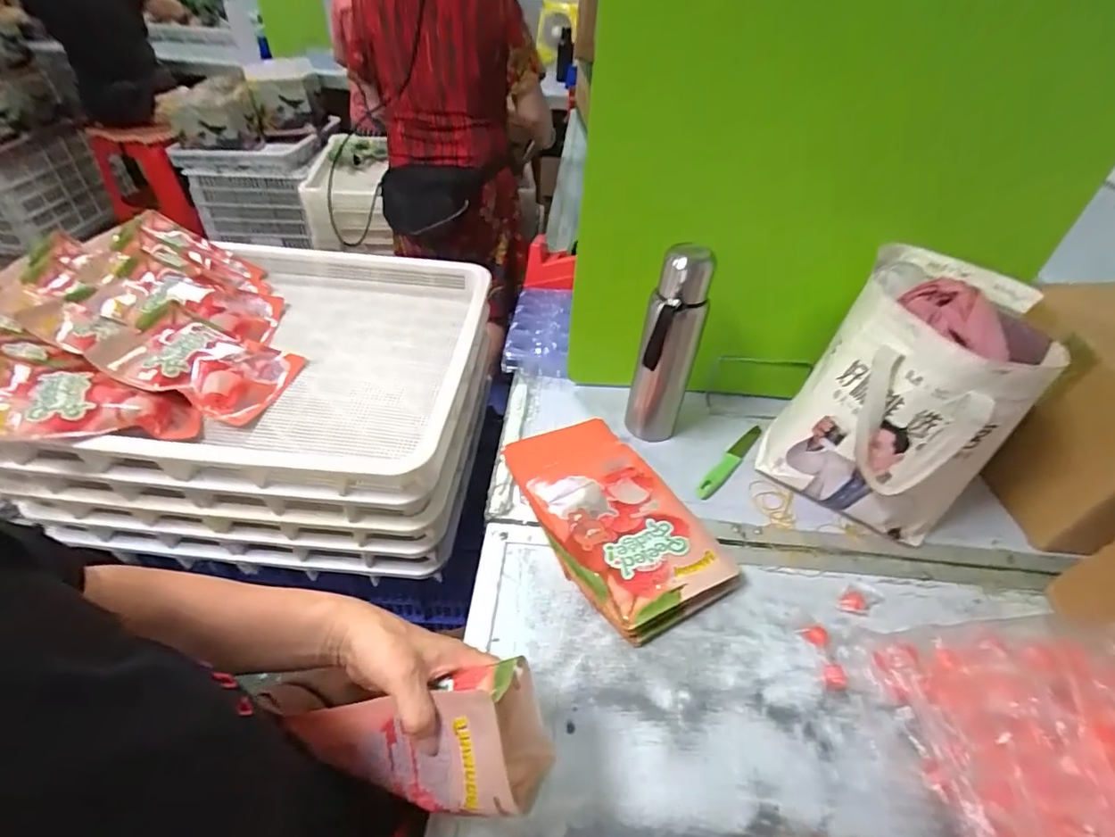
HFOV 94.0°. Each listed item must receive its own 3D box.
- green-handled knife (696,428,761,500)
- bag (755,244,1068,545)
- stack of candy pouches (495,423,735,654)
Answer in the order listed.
[{"bbox_3d":[0.253,0.058,0.752,0.025,0.007,0.182,32,50,27],"label":"green-handled knife"},{"bbox_3d":[0.423,-0.022,0.653,0.215,0.287,0.225,-25,50,-28],"label":"bag"},{"bbox_3d":[0.065,0.113,0.657,0.167,0.044,0.314,-19,47,-23],"label":"stack of candy pouches"}]

